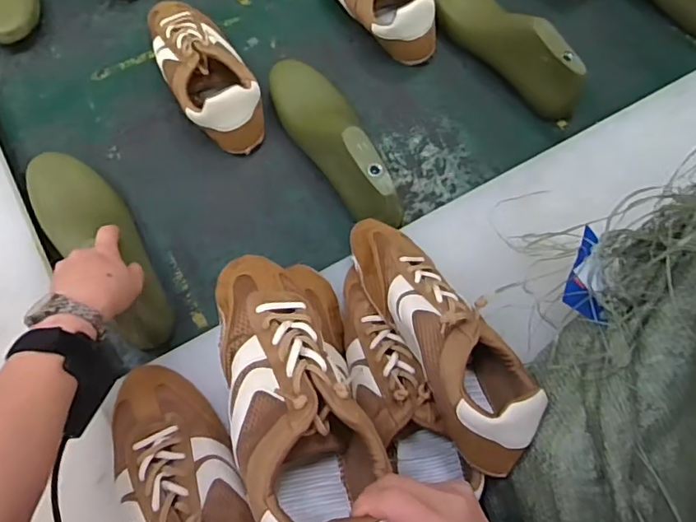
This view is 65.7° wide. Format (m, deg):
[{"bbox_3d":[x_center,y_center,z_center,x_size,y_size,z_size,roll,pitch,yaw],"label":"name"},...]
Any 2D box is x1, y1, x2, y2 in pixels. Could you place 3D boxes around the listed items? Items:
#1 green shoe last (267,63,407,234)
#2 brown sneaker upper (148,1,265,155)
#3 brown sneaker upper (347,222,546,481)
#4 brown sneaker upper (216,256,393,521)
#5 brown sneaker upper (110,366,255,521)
[{"bbox_3d":[-0.018,-0.158,0.665,0.086,0.096,0.280,-26,70,-13],"label":"green shoe last"},{"bbox_3d":[-0.195,-0.260,0.713,0.100,0.070,0.255,-26,72,-11],"label":"brown sneaker upper"},{"bbox_3d":[0.089,0.059,0.503,0.090,0.089,0.269,-24,72,-10],"label":"brown sneaker upper"},{"bbox_3d":[-0.041,0.098,0.402,0.087,0.091,0.237,-17,60,-10],"label":"brown sneaker upper"},{"bbox_3d":[-0.145,0.214,0.471,0.083,0.074,0.255,-24,72,-10],"label":"brown sneaker upper"}]

